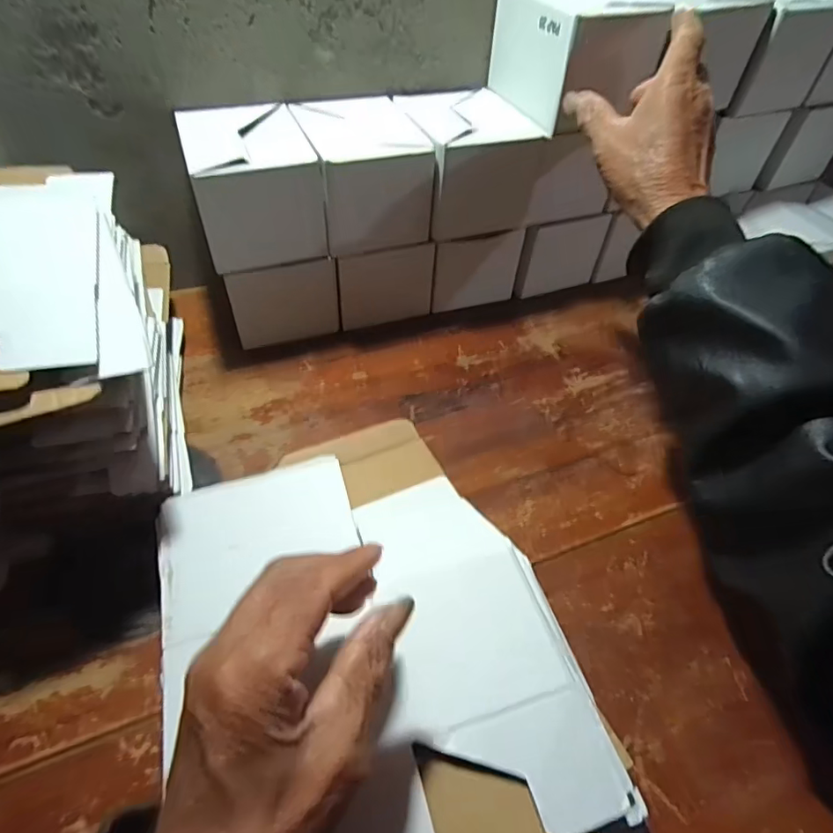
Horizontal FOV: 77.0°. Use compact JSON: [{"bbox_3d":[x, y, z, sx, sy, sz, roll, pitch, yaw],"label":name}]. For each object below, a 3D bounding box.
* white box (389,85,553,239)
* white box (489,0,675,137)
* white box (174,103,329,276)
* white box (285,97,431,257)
[{"bbox_3d":[0.045,-0.234,0.478,0.106,0.080,0.123,-15,52,-16],"label":"white box"},{"bbox_3d":[0.136,-0.312,0.447,0.101,0.081,0.115,-14,52,-15],"label":"white box"},{"bbox_3d":[-0.137,-0.193,0.436,0.092,0.077,0.125,-15,53,-16],"label":"white box"},{"bbox_3d":[-0.048,-0.213,0.458,0.091,0.079,0.117,-13,52,-15],"label":"white box"}]

